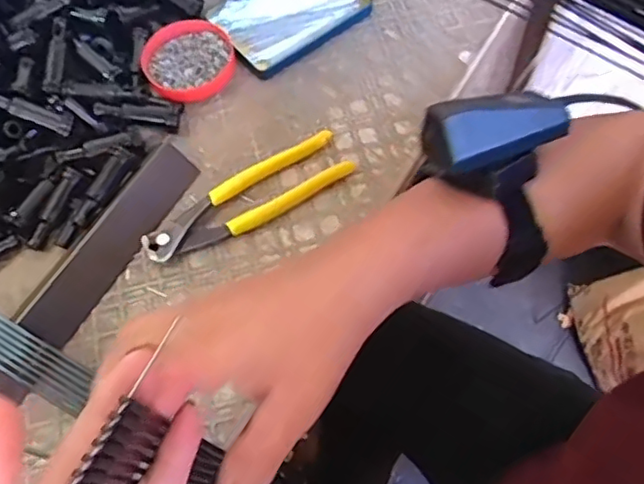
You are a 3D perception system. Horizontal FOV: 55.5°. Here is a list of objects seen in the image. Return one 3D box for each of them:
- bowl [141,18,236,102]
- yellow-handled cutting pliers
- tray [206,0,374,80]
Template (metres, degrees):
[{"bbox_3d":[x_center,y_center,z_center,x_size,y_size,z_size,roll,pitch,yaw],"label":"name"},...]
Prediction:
[{"bbox_3d":[-0.113,-0.157,0.525,0.074,0.016,0.077,-1,63,3],"label":"bowl"},{"bbox_3d":[-0.054,-0.031,0.462,0.164,0.012,0.043,-32,66,-13],"label":"yellow-handled cutting pliers"},{"bbox_3d":[-0.031,-0.210,0.549,0.128,0.010,0.102,-35,67,-14],"label":"tray"}]

